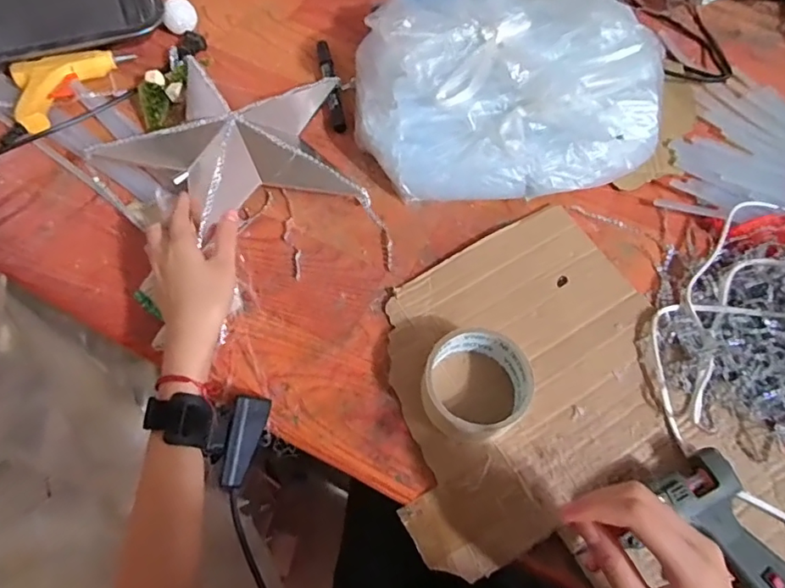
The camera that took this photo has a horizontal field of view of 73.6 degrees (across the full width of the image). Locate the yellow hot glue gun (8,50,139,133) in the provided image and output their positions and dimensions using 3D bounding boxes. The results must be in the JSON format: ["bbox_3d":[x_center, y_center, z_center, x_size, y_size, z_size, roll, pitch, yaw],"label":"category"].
[{"bbox_3d":[-0.359,-0.231,0.561,0.076,0.025,0.145,24,64,9],"label":"yellow hot glue gun"}]

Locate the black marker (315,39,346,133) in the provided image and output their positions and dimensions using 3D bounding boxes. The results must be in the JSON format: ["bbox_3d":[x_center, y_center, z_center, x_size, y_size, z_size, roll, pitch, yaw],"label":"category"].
[{"bbox_3d":[-0.069,-0.238,0.589,0.015,0.016,0.134,-9,64,-7],"label":"black marker"}]

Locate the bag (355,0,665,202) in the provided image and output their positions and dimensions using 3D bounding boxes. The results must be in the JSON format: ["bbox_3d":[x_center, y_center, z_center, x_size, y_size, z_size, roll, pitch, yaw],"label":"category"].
[{"bbox_3d":[0.113,-0.214,0.539,0.295,0.100,0.237,-1,63,-3],"label":"bag"}]

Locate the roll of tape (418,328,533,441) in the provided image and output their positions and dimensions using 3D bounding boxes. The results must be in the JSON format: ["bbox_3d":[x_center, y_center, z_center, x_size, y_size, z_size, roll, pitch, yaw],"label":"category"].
[{"bbox_3d":[0.068,0.072,0.422,0.089,0.045,0.081,1,63,-2],"label":"roll of tape"}]

